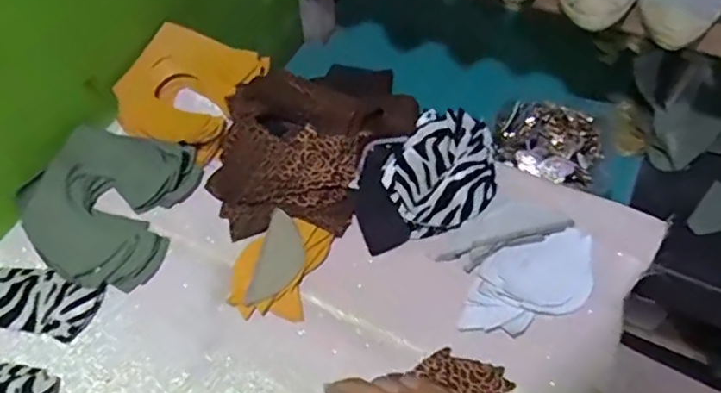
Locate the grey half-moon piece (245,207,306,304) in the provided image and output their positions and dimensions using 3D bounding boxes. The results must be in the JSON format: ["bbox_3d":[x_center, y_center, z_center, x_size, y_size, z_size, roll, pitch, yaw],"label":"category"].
[{"bbox_3d":[-0.080,0.062,0.607,0.045,0.004,0.100,11,63,3],"label":"grey half-moon piece"}]

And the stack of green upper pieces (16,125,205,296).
[{"bbox_3d":[-0.274,0.004,0.639,0.161,0.050,0.175,11,55,8],"label":"stack of green upper pieces"}]

